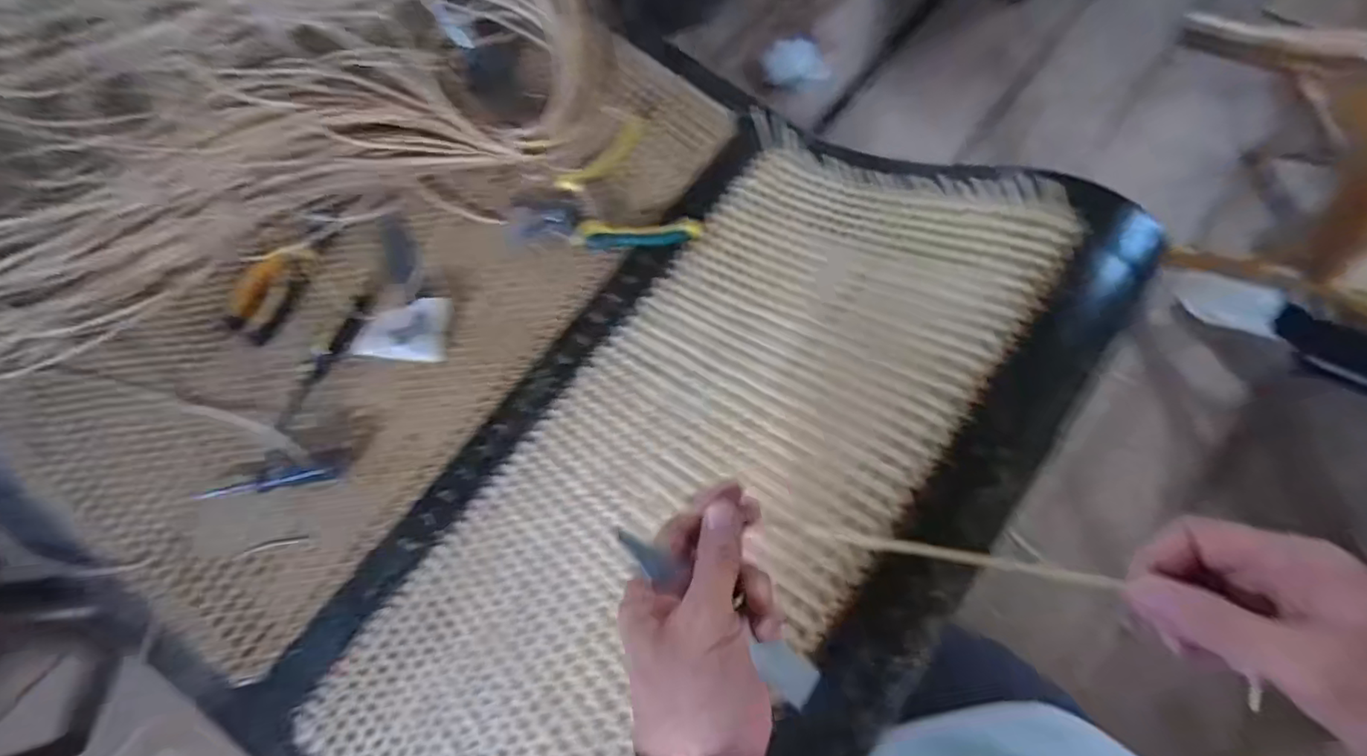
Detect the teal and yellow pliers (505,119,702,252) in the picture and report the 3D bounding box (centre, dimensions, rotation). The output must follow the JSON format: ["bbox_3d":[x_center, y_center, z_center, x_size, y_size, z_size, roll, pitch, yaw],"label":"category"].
[{"bbox_3d":[-0.087,-0.168,0.590,0.168,0.022,0.138,-28,75,-6],"label":"teal and yellow pliers"}]

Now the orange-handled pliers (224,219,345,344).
[{"bbox_3d":[-0.372,-0.097,0.556,0.042,0.020,0.130,27,76,8],"label":"orange-handled pliers"}]

